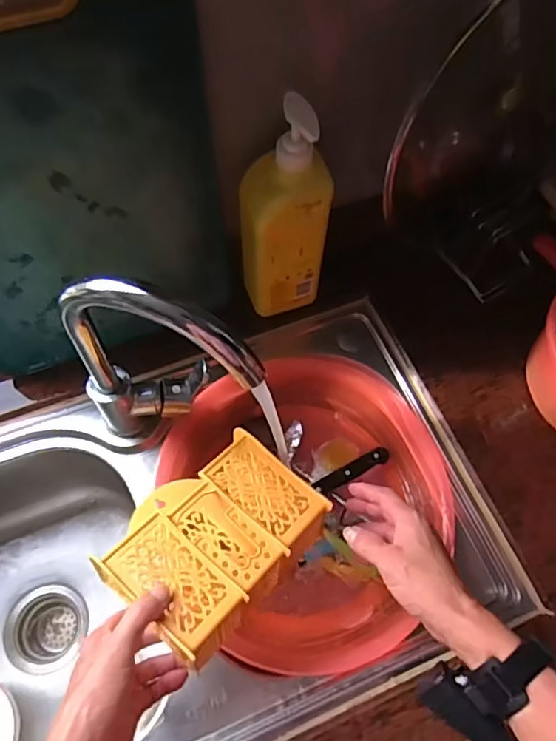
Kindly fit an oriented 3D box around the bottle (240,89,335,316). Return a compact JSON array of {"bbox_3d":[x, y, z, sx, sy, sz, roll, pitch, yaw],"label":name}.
[{"bbox_3d":[0.008,-0.159,0.587,0.092,0.267,0.054,-6,65,-5],"label":"bottle"}]

